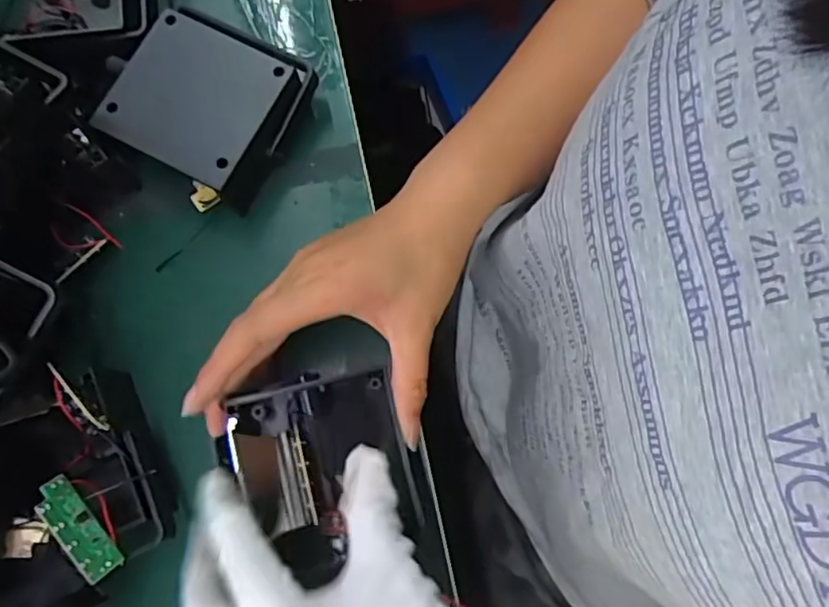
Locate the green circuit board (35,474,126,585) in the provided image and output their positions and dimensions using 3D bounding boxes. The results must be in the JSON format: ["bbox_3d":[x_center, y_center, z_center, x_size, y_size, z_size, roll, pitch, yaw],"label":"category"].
[{"bbox_3d":[-0.151,0.101,0.276,0.004,0.017,0.049,-34,93,37],"label":"green circuit board"}]

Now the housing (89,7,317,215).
[{"bbox_3d":[-0.115,-0.112,0.351,0.092,0.040,0.090,26,79,5],"label":"housing"}]

